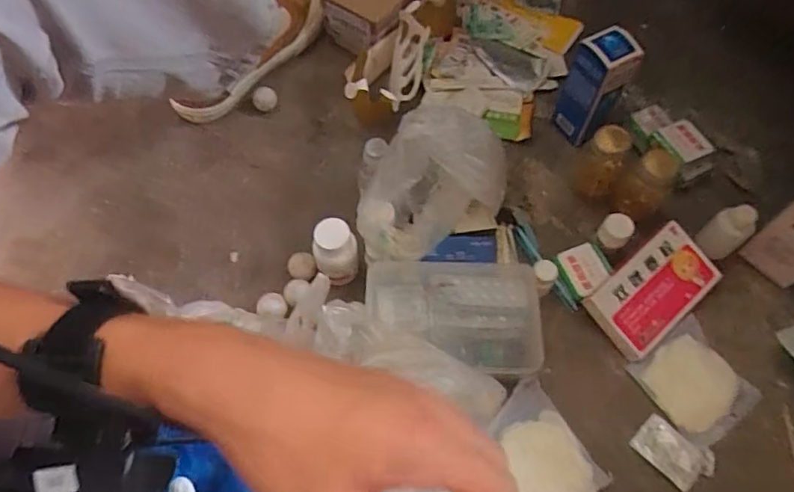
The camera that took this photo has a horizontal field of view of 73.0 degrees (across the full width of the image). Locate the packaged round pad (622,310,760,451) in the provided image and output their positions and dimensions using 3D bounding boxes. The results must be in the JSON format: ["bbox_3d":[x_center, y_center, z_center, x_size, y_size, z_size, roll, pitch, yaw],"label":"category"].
[{"bbox_3d":[0.301,0.137,0.542,0.095,0.019,0.100,-30,66,-15],"label":"packaged round pad"}]

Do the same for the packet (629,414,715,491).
[{"bbox_3d":[0.264,0.198,0.513,0.067,0.006,0.047,39,69,19],"label":"packet"}]

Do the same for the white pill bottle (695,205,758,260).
[{"bbox_3d":[0.362,-0.013,0.594,0.037,0.071,0.039,0,62,0],"label":"white pill bottle"}]

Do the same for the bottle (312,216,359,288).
[{"bbox_3d":[-0.065,0.006,0.571,0.044,0.069,0.044,-11,62,-5],"label":"bottle"}]

